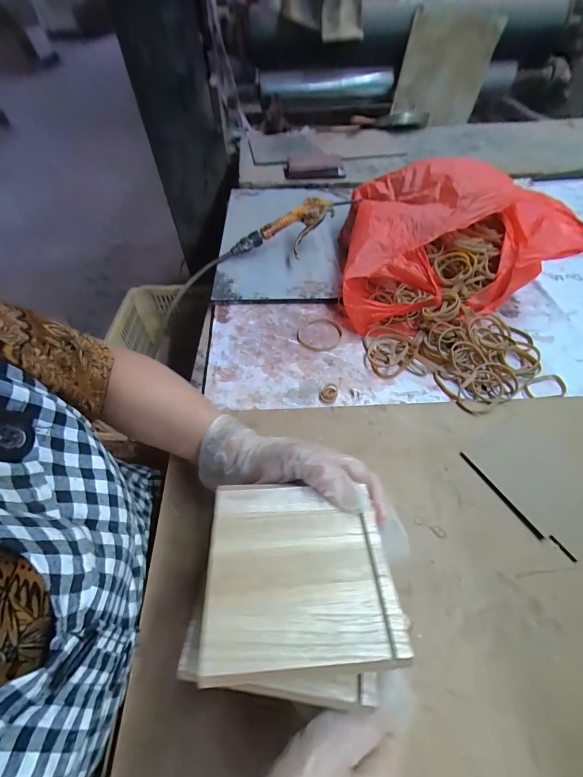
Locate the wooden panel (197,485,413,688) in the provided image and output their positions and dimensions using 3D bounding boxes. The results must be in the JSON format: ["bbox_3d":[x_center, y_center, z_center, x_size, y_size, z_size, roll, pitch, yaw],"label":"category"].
[{"bbox_3d":[0.004,0.109,0.203,0.109,0.004,0.104,-1,41,-5],"label":"wooden panel"}]

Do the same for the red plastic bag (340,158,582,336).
[{"bbox_3d":[0.231,-0.246,0.537,0.365,0.124,0.292,-15,54,-11],"label":"red plastic bag"}]

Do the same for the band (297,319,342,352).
[{"bbox_3d":[0.042,-0.081,0.488,0.064,0.004,0.073,7,53,6],"label":"band"}]

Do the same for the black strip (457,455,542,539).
[{"bbox_3d":[0.218,0.110,0.346,0.006,0.005,0.103,-25,57,-18],"label":"black strip"}]

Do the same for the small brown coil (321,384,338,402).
[{"bbox_3d":[0.048,0.007,0.421,0.021,0.010,0.025,12,54,9],"label":"small brown coil"}]

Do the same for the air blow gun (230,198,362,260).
[{"bbox_3d":[0.010,-0.279,0.577,0.241,0.040,0.082,-24,55,-1],"label":"air blow gun"}]

